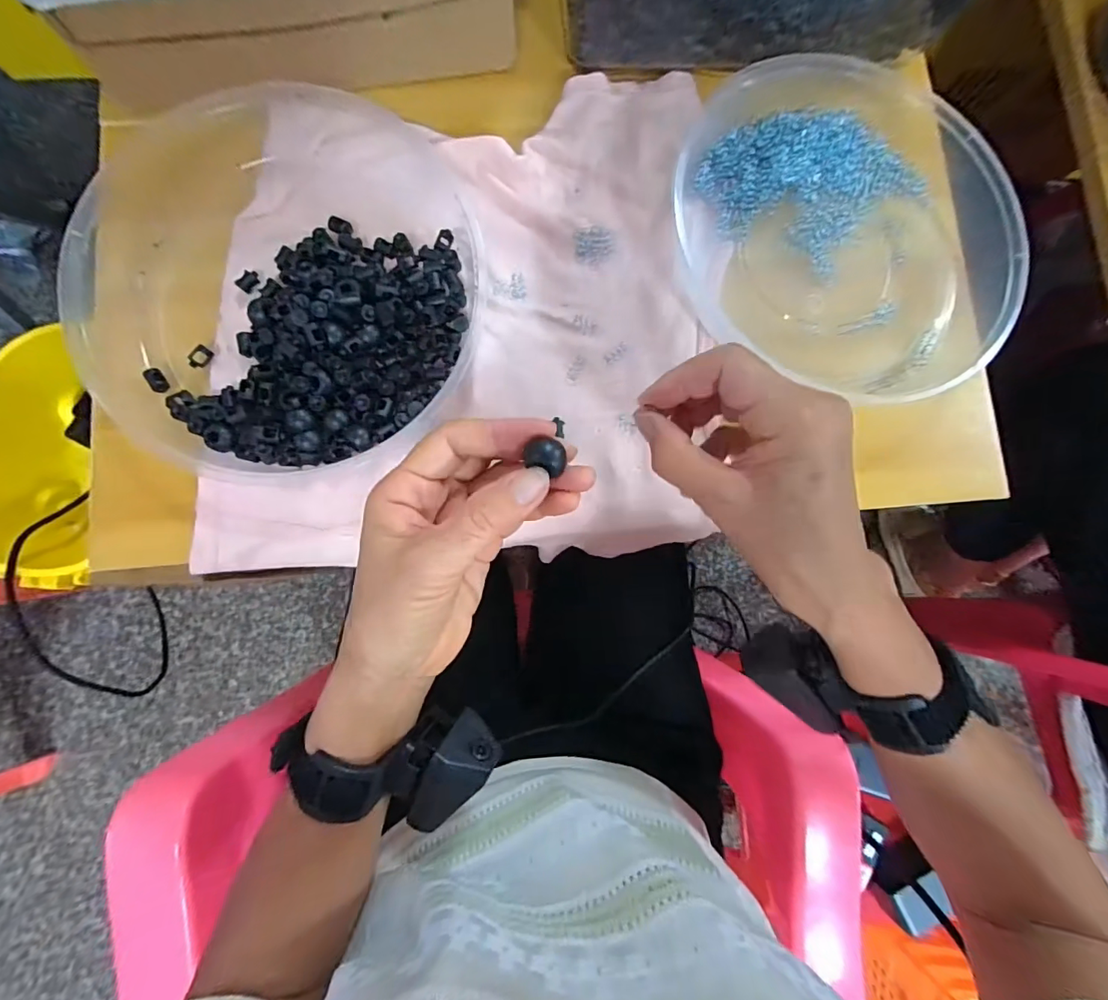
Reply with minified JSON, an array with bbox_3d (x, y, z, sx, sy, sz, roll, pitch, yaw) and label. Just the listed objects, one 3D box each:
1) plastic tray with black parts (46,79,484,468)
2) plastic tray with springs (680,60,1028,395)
[{"bbox_3d":[-0.163,-0.139,0.286,0.225,0.033,0.237,0,83,-4],"label":"plastic tray with black parts"},{"bbox_3d":[0.193,-0.188,0.316,0.210,0.031,0.239,-5,83,-4],"label":"plastic tray with springs"}]

